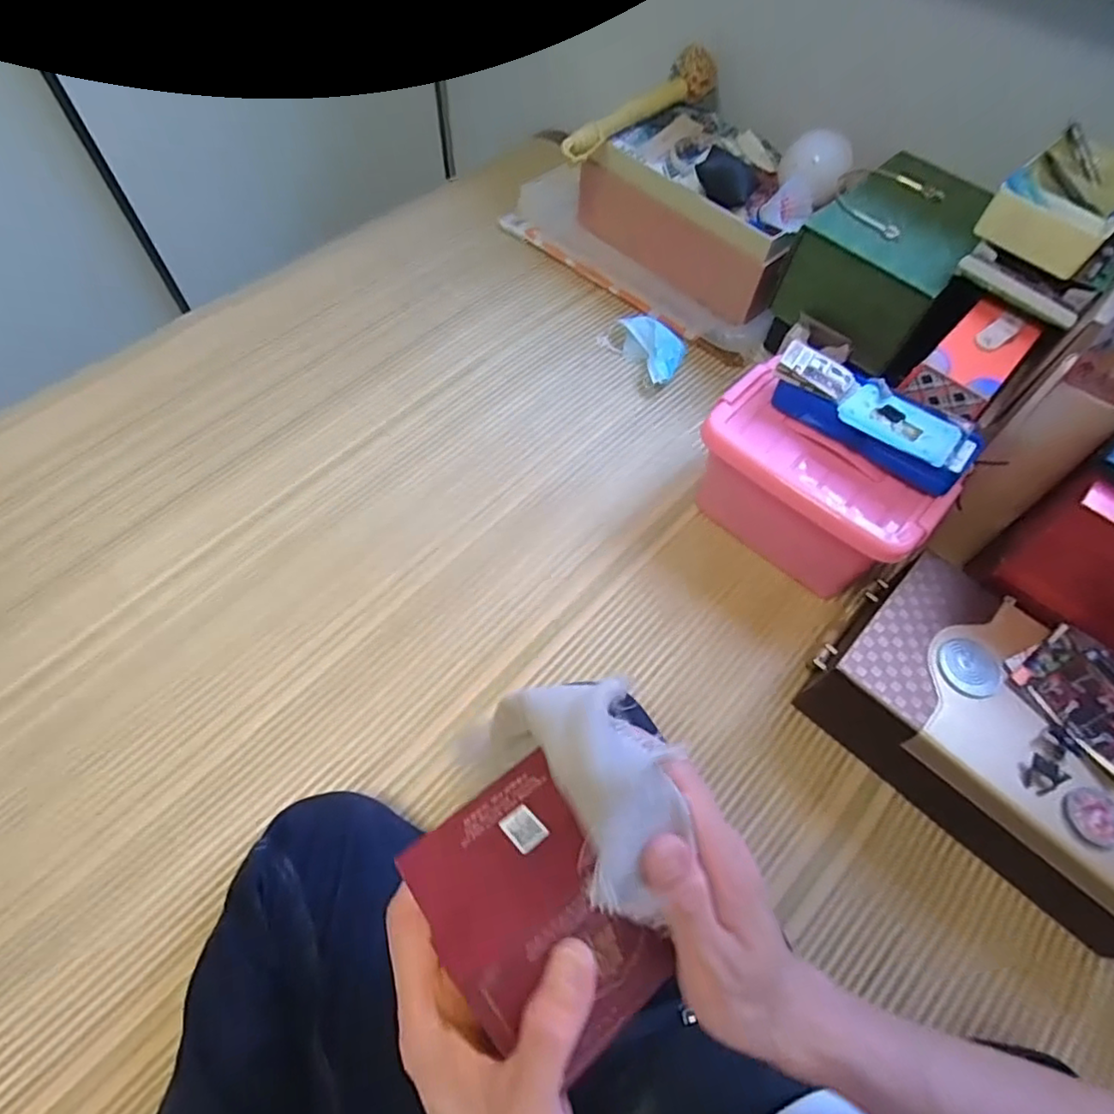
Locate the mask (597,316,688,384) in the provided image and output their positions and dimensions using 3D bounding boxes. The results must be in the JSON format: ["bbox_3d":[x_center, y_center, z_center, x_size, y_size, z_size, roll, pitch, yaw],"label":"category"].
[{"bbox_3d":[0.134,-0.319,0.931,0.088,0.035,0.138,-38,68,-21],"label":"mask"}]

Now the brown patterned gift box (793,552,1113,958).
[{"bbox_3d":[0.447,0.181,0.619,0.205,0.116,0.348,-40,69,-22],"label":"brown patterned gift box"}]

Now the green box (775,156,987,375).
[{"bbox_3d":[0.458,-0.420,0.843,0.184,0.112,0.282,37,65,18],"label":"green box"}]

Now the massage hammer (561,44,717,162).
[{"bbox_3d":[0.126,-0.669,0.915,0.067,0.065,0.293,39,66,19],"label":"massage hammer"}]

